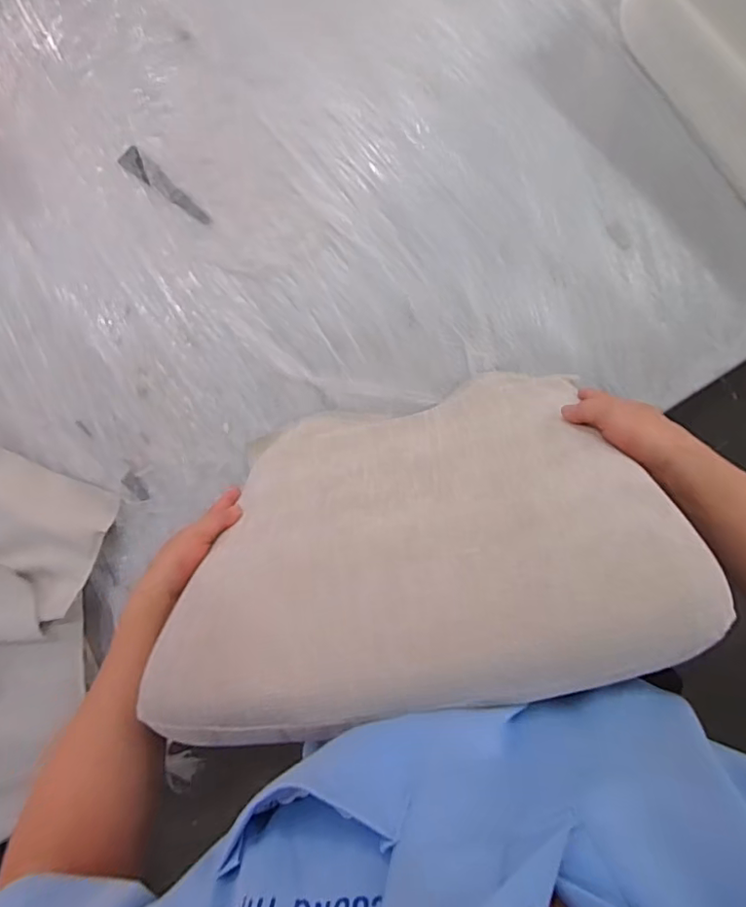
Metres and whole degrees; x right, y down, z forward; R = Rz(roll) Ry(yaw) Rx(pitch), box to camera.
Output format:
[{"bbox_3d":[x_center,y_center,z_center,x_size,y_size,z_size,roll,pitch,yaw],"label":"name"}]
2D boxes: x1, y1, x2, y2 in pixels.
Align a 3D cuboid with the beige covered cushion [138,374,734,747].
[{"bbox_3d":[0.033,0.049,0.535,0.401,0.441,0.043,-15,116,10],"label":"beige covered cushion"}]

